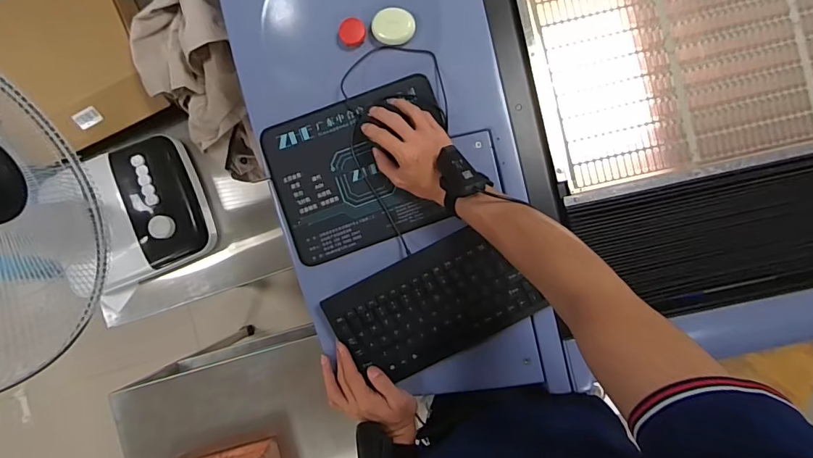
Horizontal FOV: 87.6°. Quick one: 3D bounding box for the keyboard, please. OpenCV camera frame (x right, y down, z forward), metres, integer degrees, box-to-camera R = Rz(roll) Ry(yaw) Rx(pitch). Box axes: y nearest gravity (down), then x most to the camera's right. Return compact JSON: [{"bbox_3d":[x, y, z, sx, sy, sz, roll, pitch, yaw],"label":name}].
[{"bbox_3d":[0.033,0.106,0.579,0.253,0.018,0.146,-28,89,2],"label":"keyboard"}]

